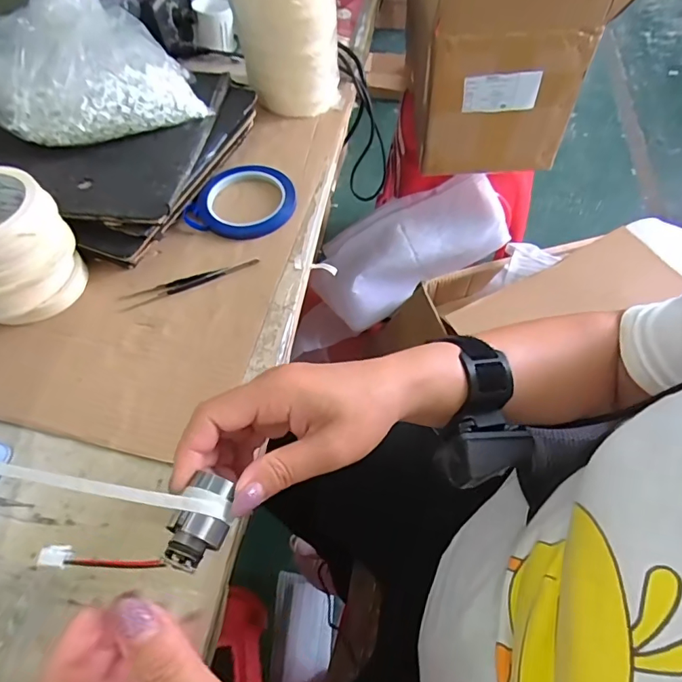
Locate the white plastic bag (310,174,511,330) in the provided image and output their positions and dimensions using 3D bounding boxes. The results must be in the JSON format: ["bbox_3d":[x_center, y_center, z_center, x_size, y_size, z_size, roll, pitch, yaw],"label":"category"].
[{"bbox_3d":[0.140,-0.193,1.000,0.401,0.165,0.174,-28,58,17],"label":"white plastic bag"}]

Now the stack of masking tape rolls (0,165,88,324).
[{"bbox_3d":[-0.286,-0.076,0.407,0.105,0.104,0.092,-30,62,-15],"label":"stack of masking tape rolls"}]

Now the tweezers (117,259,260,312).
[{"bbox_3d":[-0.144,-0.056,0.447,0.132,0.004,0.016,-17,60,-8],"label":"tweezers"}]

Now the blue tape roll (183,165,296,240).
[{"bbox_3d":[-0.101,-0.150,0.499,0.102,0.010,0.098,-1,59,2],"label":"blue tape roll"}]

